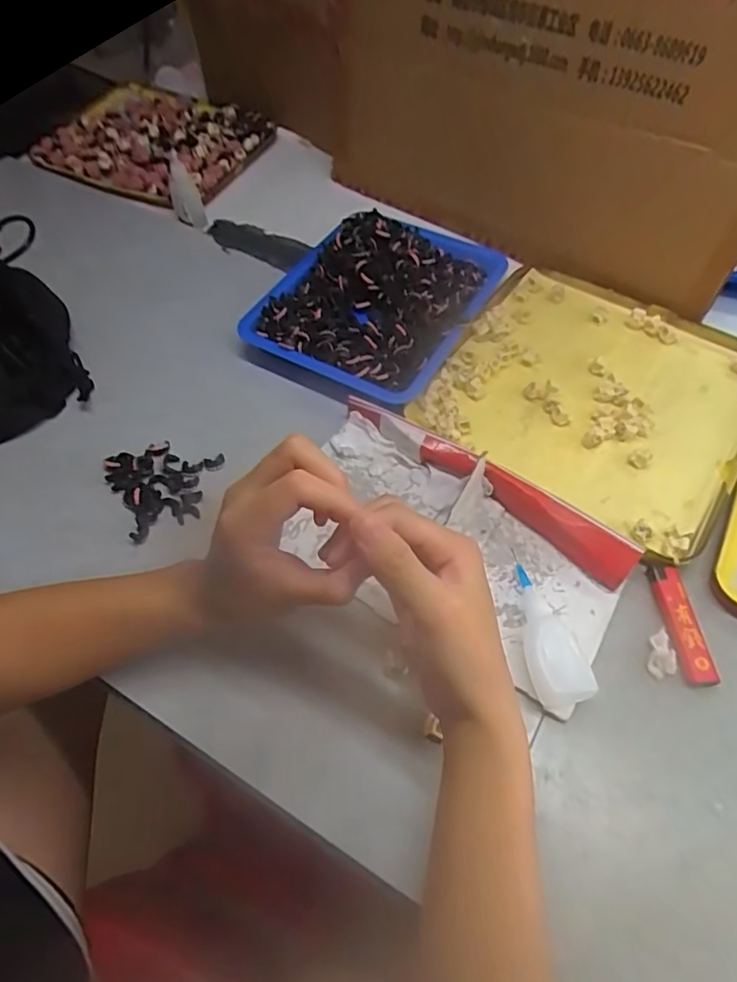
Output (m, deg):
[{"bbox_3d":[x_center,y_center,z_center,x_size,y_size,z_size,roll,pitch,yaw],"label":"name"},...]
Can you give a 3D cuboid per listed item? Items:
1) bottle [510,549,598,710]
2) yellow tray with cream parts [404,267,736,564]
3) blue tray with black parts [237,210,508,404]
[{"bbox_3d":[0.106,0.085,0.367,0.033,0.027,0.094,-11,59,-6],"label":"bottle"},{"bbox_3d":[0.188,-0.082,0.489,0.235,0.022,0.246,31,63,18],"label":"yellow tray with cream parts"},{"bbox_3d":[0.013,-0.180,0.539,0.170,0.037,0.219,26,62,15],"label":"blue tray with black parts"}]

